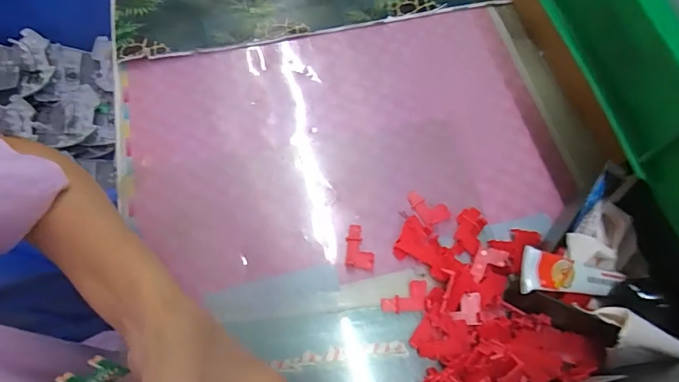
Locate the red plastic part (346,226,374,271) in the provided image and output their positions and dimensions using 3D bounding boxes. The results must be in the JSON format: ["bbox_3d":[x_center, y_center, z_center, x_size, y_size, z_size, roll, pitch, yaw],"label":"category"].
[{"bbox_3d":[0.017,0.046,0.356,0.022,0.005,0.037,0,66,0],"label":"red plastic part"}]

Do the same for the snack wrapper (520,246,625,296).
[{"bbox_3d":[0.161,0.059,0.296,0.094,0.008,0.027,11,64,-23],"label":"snack wrapper"}]

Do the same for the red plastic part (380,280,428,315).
[{"bbox_3d":[0.051,0.084,0.339,0.036,0.007,0.023,-6,66,-3],"label":"red plastic part"}]

